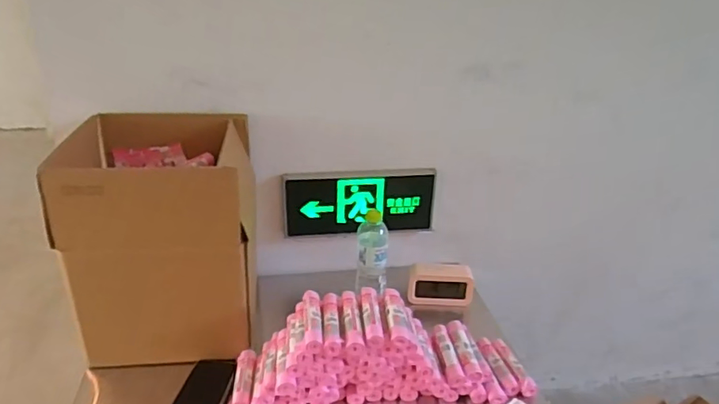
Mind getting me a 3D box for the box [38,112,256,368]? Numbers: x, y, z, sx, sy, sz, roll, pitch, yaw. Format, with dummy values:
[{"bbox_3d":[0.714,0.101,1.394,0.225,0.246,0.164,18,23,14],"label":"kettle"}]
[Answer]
[{"bbox_3d":[-0.365,0.058,0.968,0.317,0.354,0.294,-1,26,-8],"label":"box"}]

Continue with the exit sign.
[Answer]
[{"bbox_3d":[0.001,0.006,1.168,0.338,0.152,0.023,-3,26,-11],"label":"exit sign"}]

